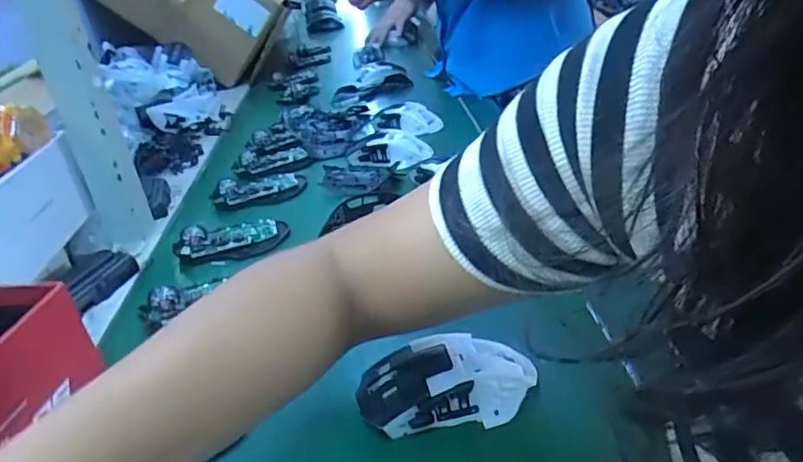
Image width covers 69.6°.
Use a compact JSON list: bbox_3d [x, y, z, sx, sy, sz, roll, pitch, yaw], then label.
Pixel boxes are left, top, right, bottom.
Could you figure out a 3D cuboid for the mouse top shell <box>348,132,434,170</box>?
[{"bbox_3d":[-0.020,-0.102,0.744,0.115,0.032,0.054,0,29,14],"label":"mouse top shell"}]

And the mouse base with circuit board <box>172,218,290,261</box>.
[{"bbox_3d":[-0.179,0.004,0.609,0.116,0.020,0.064,-13,29,-10],"label":"mouse base with circuit board"}]

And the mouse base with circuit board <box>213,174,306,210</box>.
[{"bbox_3d":[-0.175,-0.056,0.716,0.110,0.022,0.066,-19,30,-20],"label":"mouse base with circuit board"}]

